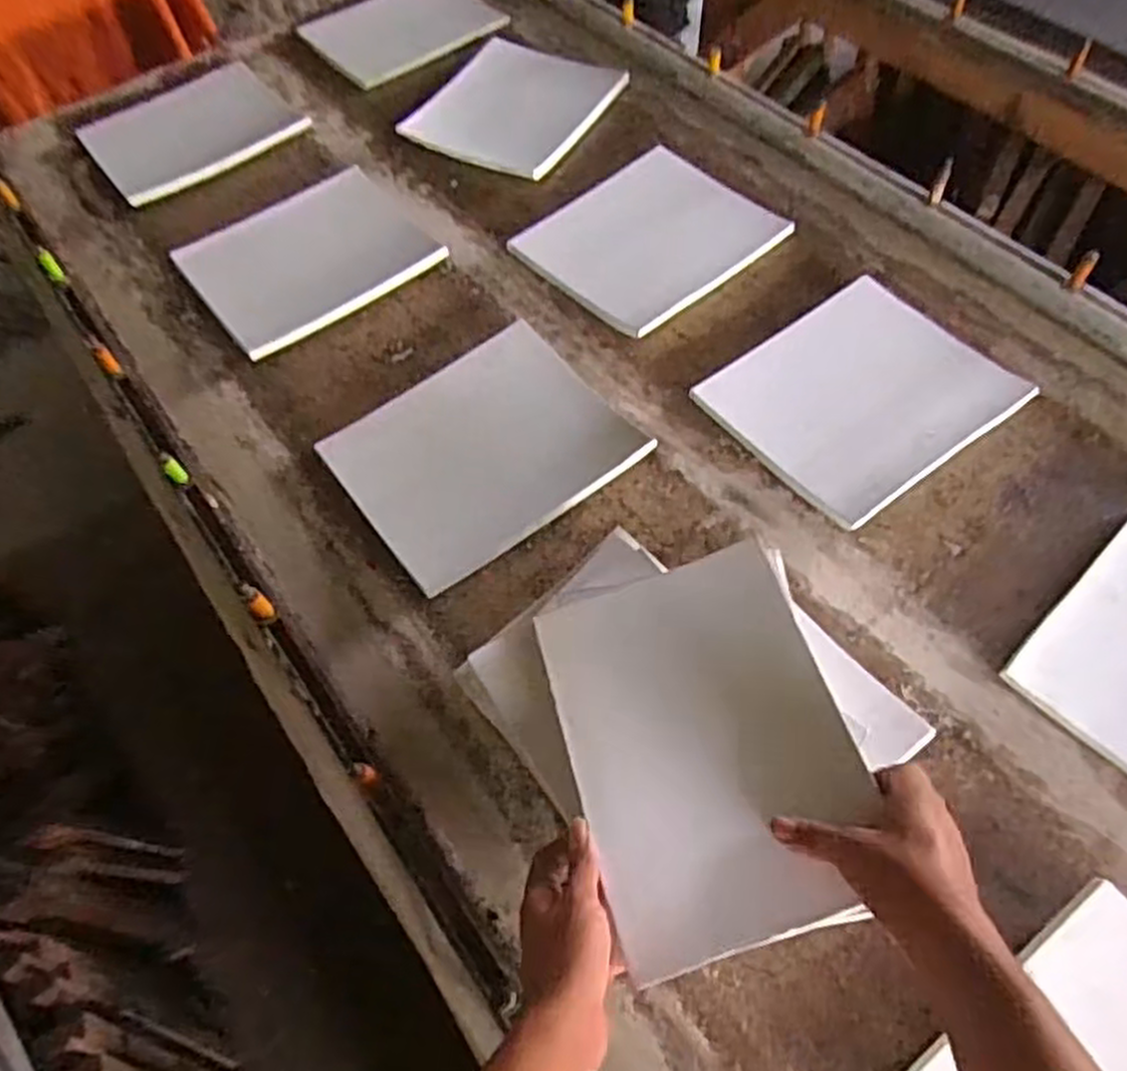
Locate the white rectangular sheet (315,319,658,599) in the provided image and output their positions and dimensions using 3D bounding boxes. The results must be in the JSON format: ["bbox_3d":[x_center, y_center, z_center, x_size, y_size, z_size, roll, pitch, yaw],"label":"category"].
[{"bbox_3d":[-0.084,-0.092,0.830,0.273,0.036,0.227,-36,66,-15],"label":"white rectangular sheet"}]

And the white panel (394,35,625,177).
[{"bbox_3d":[-0.070,-0.608,1.129,0.242,0.020,0.239,25,66,16],"label":"white panel"}]

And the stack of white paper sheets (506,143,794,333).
[{"bbox_3d":[0.104,-0.365,0.984,0.264,0.020,0.225,-39,67,-16],"label":"stack of white paper sheets"}]

